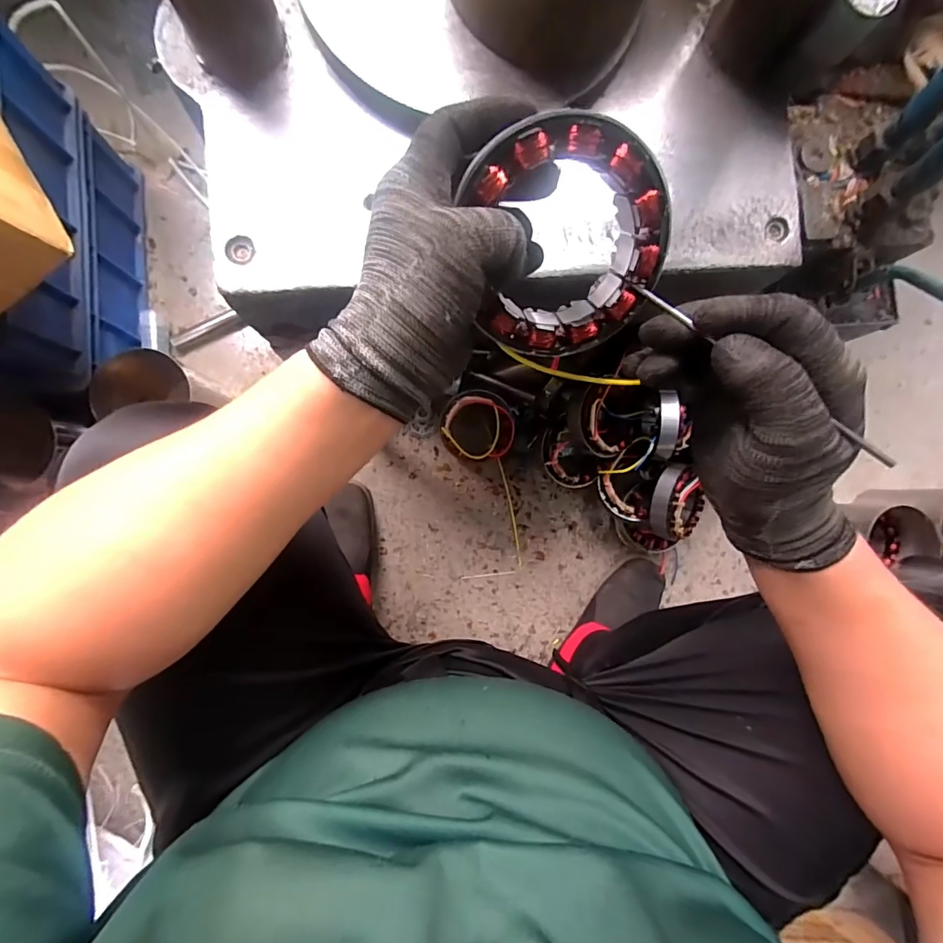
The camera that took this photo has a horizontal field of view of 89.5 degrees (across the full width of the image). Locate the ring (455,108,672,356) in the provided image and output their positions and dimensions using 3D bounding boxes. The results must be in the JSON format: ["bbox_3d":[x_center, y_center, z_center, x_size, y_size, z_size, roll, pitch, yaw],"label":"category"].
[{"bbox_3d":[0.053,-0.121,0.255,0.100,0.013,0.113,-9,123,1],"label":"ring"}]

